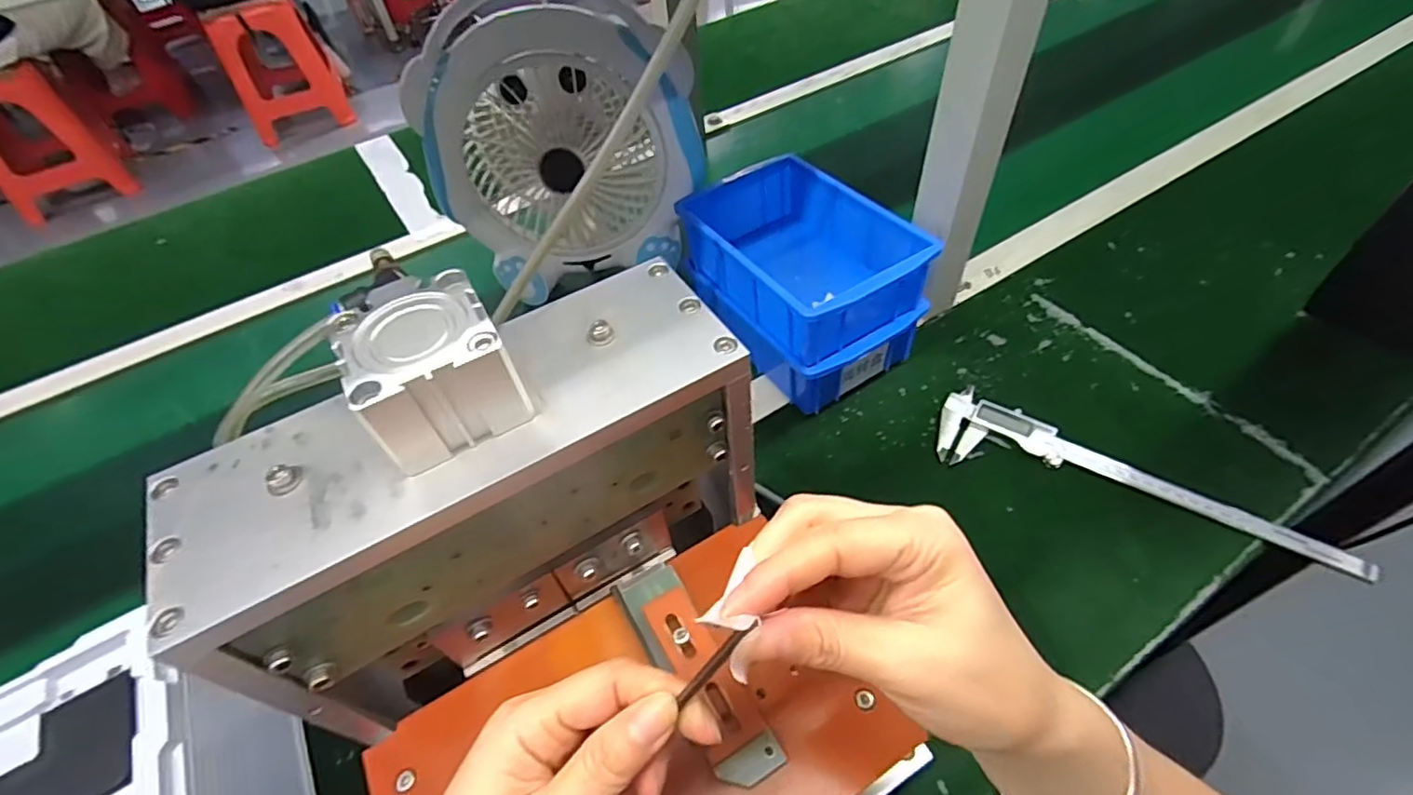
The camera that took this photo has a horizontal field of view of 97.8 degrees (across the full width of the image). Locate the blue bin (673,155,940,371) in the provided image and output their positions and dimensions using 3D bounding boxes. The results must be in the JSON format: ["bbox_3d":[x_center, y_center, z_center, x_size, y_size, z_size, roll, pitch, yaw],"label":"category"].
[{"bbox_3d":[0.077,-0.125,0.530,0.128,0.067,0.193,-27,54,-16],"label":"blue bin"}]

